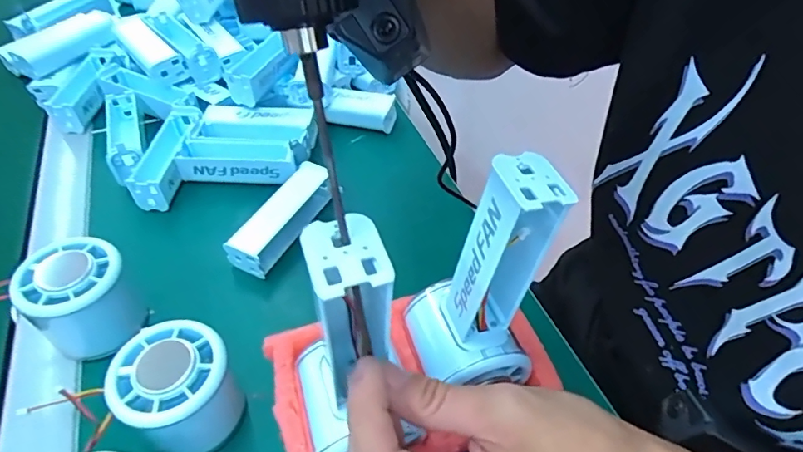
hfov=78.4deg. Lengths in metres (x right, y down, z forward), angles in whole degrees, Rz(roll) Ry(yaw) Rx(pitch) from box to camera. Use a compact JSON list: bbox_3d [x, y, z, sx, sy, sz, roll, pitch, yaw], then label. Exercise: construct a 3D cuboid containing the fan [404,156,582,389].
[{"bbox_3d":[0.035,0.026,0.224,0.059,0.108,0.051,-7,50,-4],"label":"fan"}]

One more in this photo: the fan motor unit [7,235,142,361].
[{"bbox_3d":[-0.195,0.046,0.307,0.057,0.060,0.054,-34,54,-25],"label":"fan motor unit"}]

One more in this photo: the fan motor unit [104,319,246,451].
[{"bbox_3d":[-0.116,0.088,0.263,0.056,0.050,0.057,-26,50,-20],"label":"fan motor unit"}]

